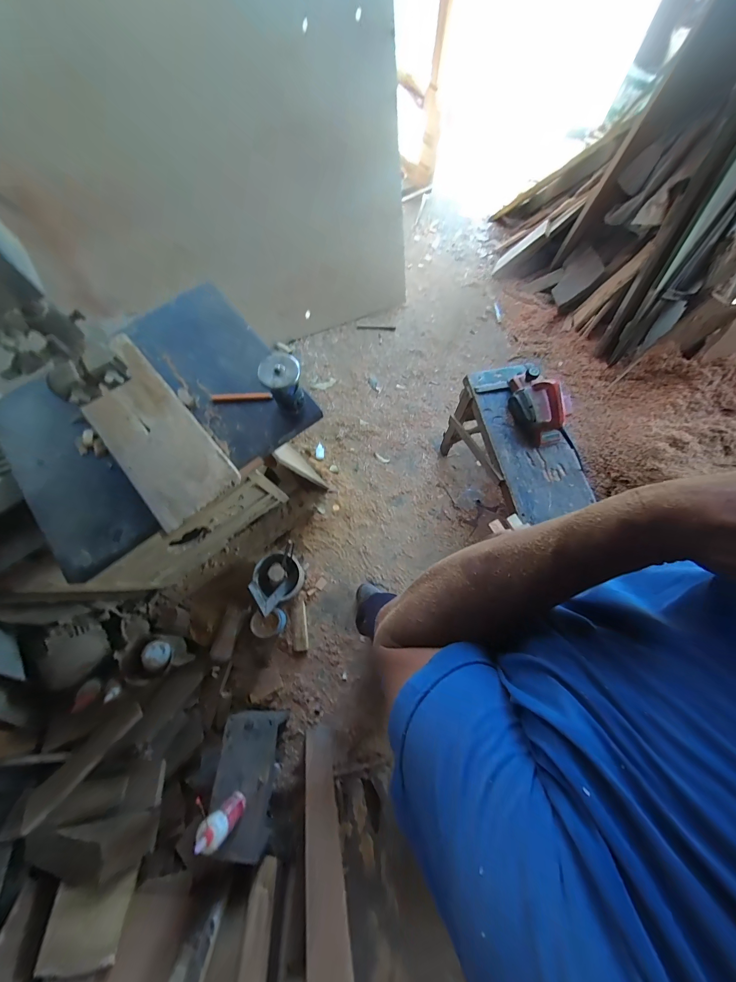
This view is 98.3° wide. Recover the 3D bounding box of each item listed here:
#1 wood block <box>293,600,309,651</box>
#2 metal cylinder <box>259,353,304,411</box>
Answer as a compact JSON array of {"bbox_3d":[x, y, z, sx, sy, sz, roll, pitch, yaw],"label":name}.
[{"bbox_3d":[-0.286,0.572,1.352,0.056,0.032,0.186,-7,72,-1],"label":"wood block"},{"bbox_3d":[-0.168,-0.217,0.646,0.074,0.098,0.067,-17,70,-5],"label":"metal cylinder"}]

